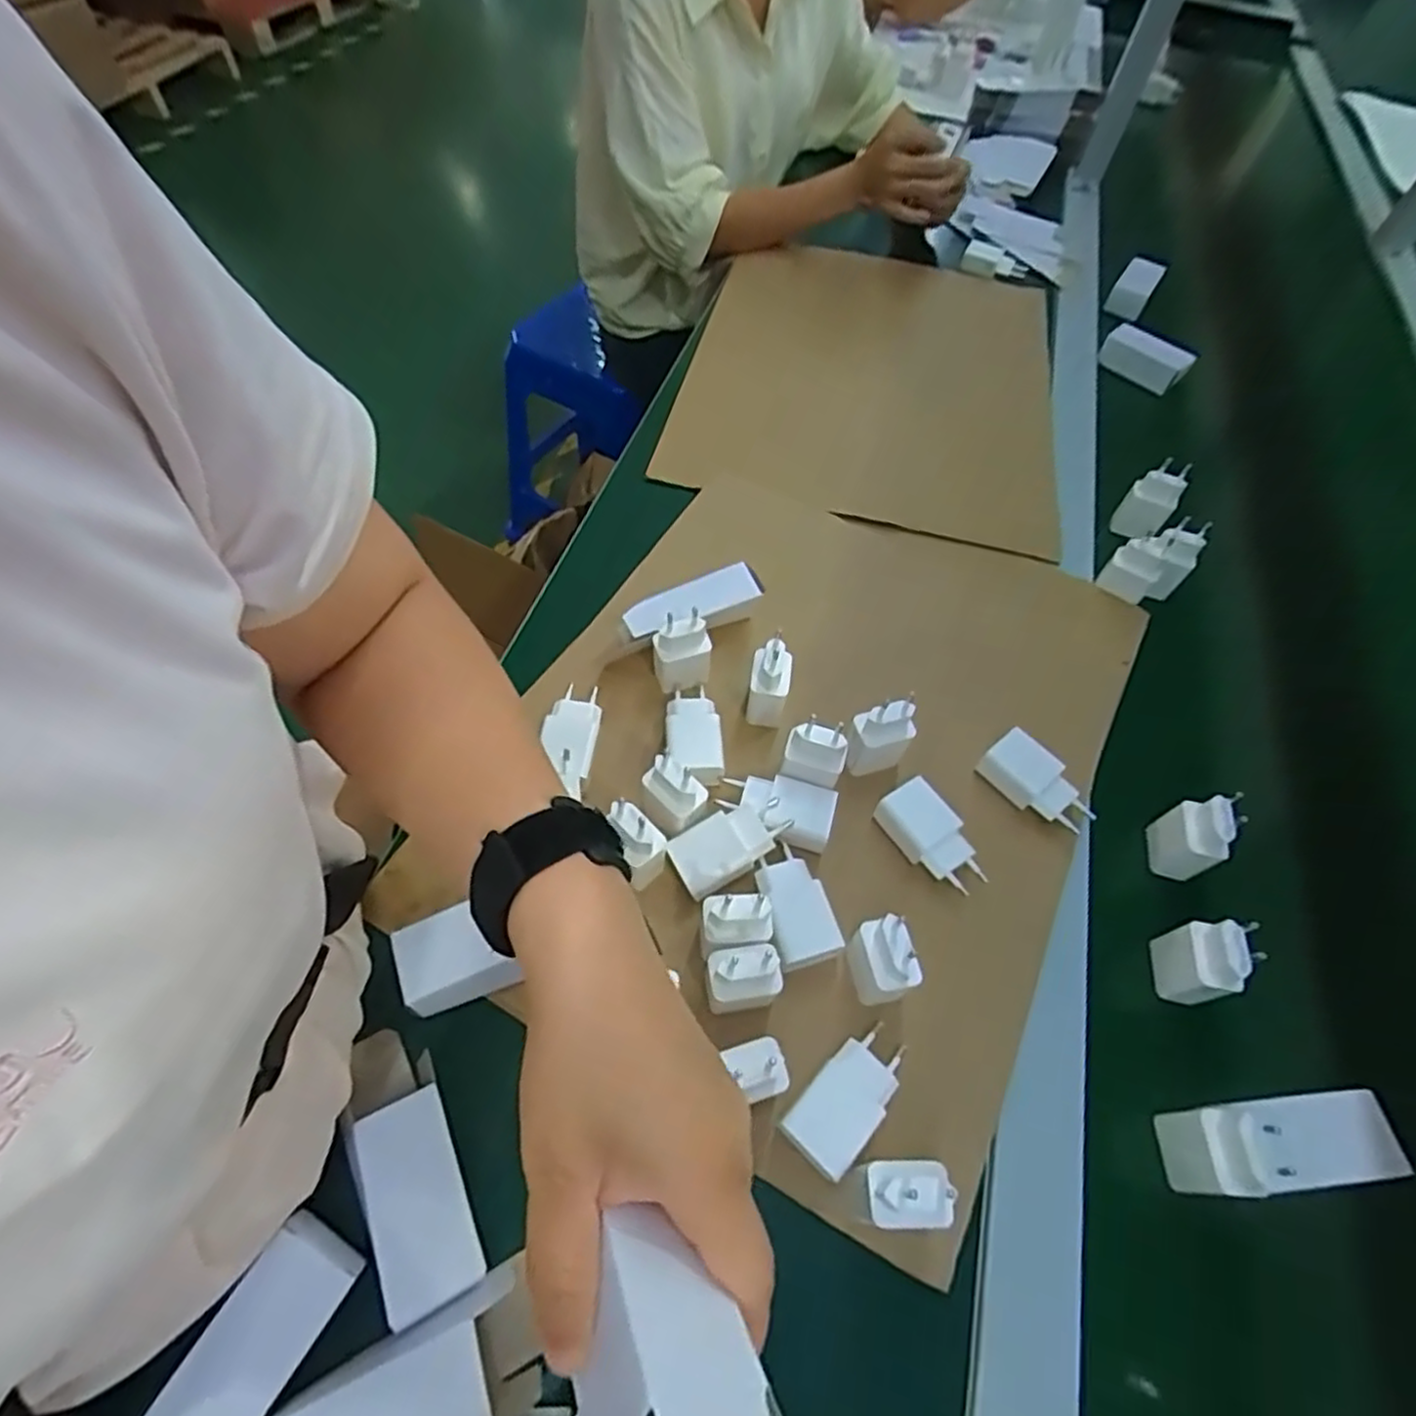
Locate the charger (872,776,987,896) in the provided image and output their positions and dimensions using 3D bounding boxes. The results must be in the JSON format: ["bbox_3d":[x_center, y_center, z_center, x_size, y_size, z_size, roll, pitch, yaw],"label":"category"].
[{"bbox_3d":[0.150,0.087,0.482,0.039,0.021,0.076,-29,64,-21],"label":"charger"}]

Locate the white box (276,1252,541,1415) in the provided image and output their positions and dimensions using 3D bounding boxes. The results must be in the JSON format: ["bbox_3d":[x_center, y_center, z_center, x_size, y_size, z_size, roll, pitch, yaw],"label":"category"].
[{"bbox_3d":[-0.133,0.309,0.321,0.109,0.027,0.052,-21,62,-17],"label":"white box"}]

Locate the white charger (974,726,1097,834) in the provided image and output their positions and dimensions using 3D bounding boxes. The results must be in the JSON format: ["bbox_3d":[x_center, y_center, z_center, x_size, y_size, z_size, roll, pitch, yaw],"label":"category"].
[{"bbox_3d":[0.233,0.054,0.510,0.034,0.027,0.077,-34,66,-23],"label":"white charger"}]

